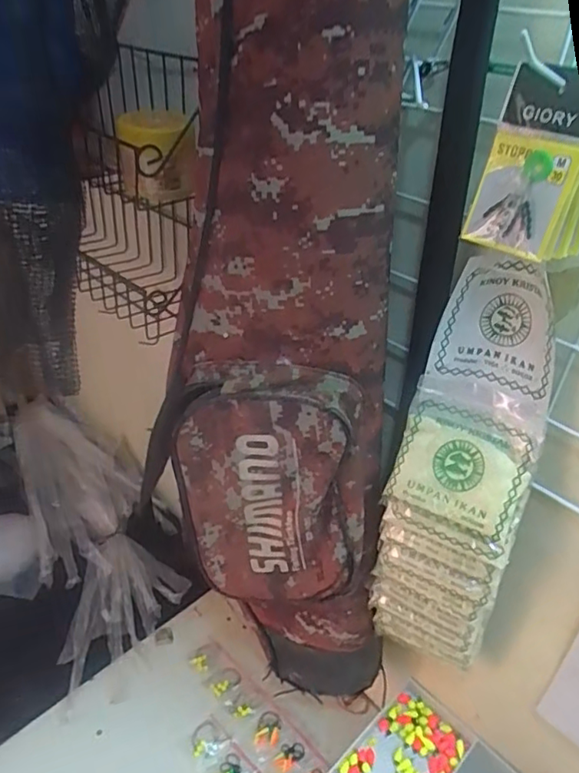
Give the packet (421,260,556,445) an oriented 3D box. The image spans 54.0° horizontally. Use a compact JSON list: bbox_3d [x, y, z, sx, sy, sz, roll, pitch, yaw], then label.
[{"bbox_3d":[0.148,-0.029,0.397,0.086,0.113,0.030,19,37,20],"label":"packet"}]

